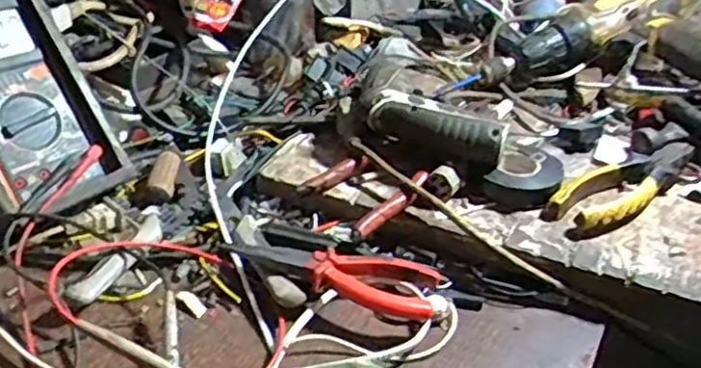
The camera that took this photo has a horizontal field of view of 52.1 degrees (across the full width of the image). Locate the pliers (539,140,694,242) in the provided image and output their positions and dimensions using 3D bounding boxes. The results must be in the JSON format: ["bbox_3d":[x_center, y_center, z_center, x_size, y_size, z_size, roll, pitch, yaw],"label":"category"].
[{"bbox_3d":[0.225,-0.002,0.593,0.170,0.017,0.058,-28,45,-35],"label":"pliers"}]

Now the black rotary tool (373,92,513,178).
[{"bbox_3d":[0.073,-0.044,0.593,0.111,0.040,0.035,18,38,21],"label":"black rotary tool"}]

